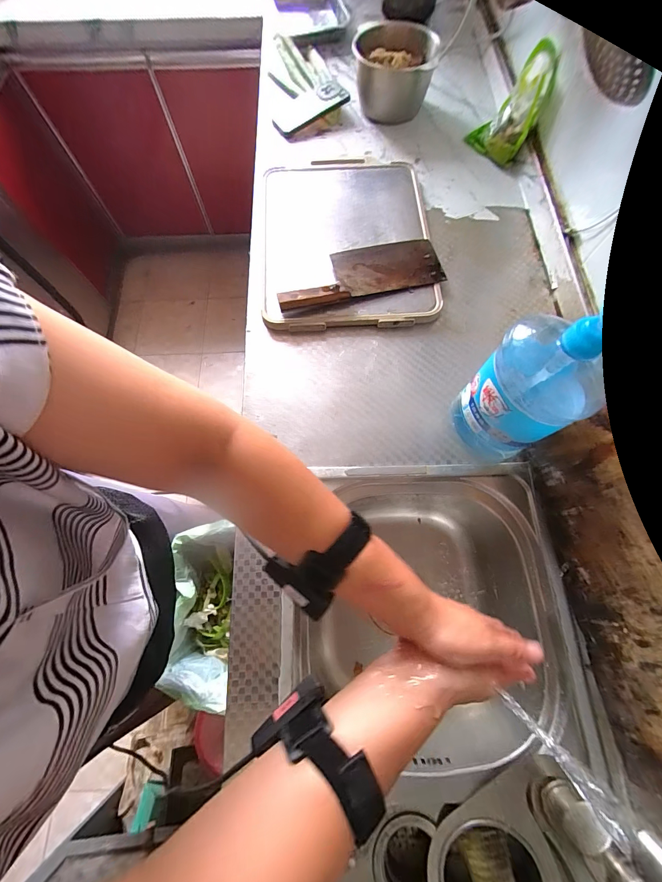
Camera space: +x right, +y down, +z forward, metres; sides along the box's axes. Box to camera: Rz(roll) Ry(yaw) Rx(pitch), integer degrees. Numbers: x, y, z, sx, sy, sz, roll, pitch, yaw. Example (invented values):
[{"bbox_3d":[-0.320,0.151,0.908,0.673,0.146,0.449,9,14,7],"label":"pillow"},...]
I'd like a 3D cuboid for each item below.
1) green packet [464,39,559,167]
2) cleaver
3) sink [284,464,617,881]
[{"bbox_3d":[0.324,-0.607,0.613,0.053,0.156,0.102,-42,76,-13],"label":"green packet"},{"bbox_3d":[0.047,-0.293,0.580,0.281,0.025,0.098,-11,72,-3],"label":"cleaver"},{"bbox_3d":[0.129,0.413,0.474,0.377,0.203,0.722,0,71,0],"label":"sink"}]

